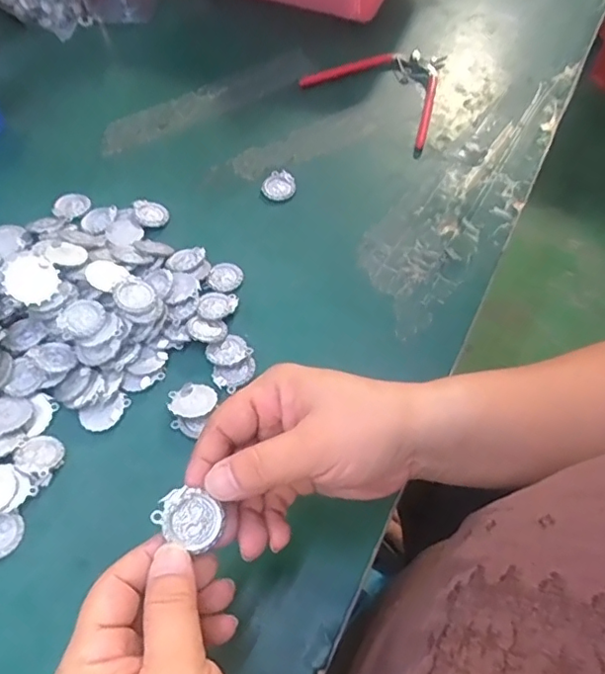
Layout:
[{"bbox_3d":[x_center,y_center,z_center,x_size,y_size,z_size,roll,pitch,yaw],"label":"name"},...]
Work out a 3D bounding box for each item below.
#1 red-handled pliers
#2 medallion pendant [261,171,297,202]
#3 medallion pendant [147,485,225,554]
[{"bbox_3d":[0.064,-0.243,0.533,0.129,0.021,0.151,14,59,7],"label":"red-handled pliers"},{"bbox_3d":[-0.020,-0.129,0.474,0.027,0.004,0.032,0,58,-1],"label":"medallion pendant"},{"bbox_3d":[-0.051,0.082,0.252,0.031,0.004,0.023,38,70,-8],"label":"medallion pendant"}]

